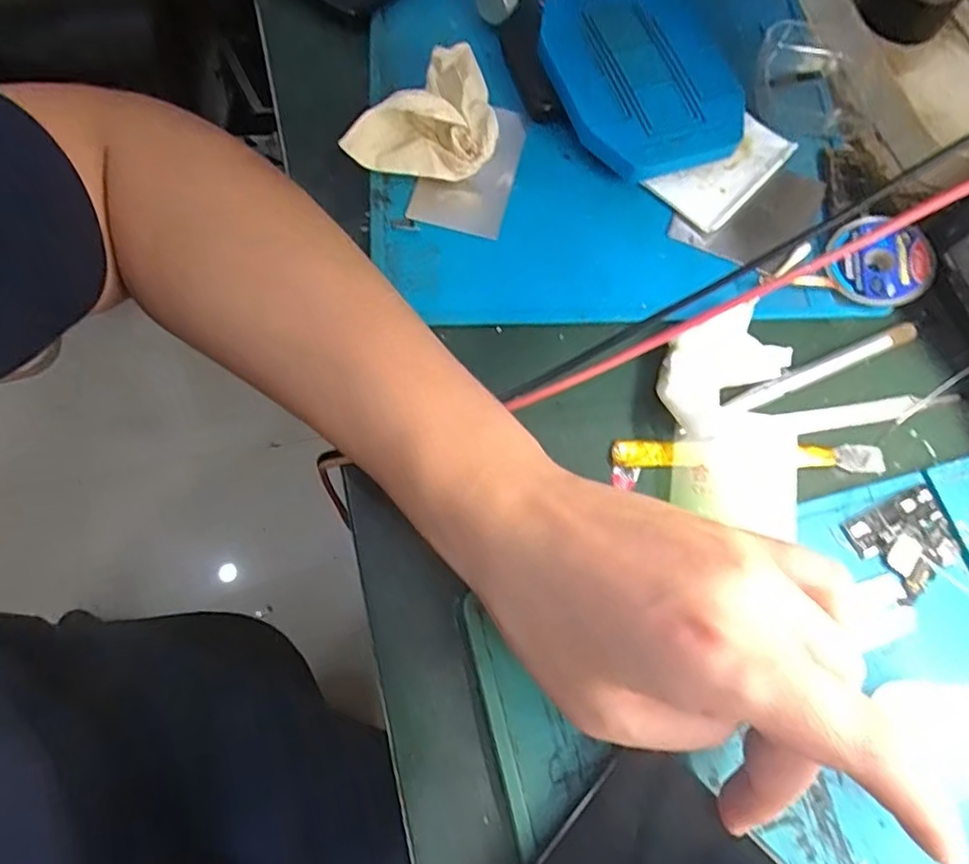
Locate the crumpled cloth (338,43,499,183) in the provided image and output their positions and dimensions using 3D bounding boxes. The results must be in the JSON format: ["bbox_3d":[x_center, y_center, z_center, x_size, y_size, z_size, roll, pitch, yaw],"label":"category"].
[{"bbox_3d":[-0.031,-0.149,0.282,0.068,0.040,0.053,-10,71,-7],"label":"crumpled cloth"}]

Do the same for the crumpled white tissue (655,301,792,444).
[{"bbox_3d":[0.103,-0.030,0.266,0.069,0.017,0.042,-38,77,-15],"label":"crumpled white tissue"}]

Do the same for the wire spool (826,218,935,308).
[{"bbox_3d":[0.186,-0.080,0.285,0.045,0.011,0.042,20,86,11],"label":"wire spool"}]

